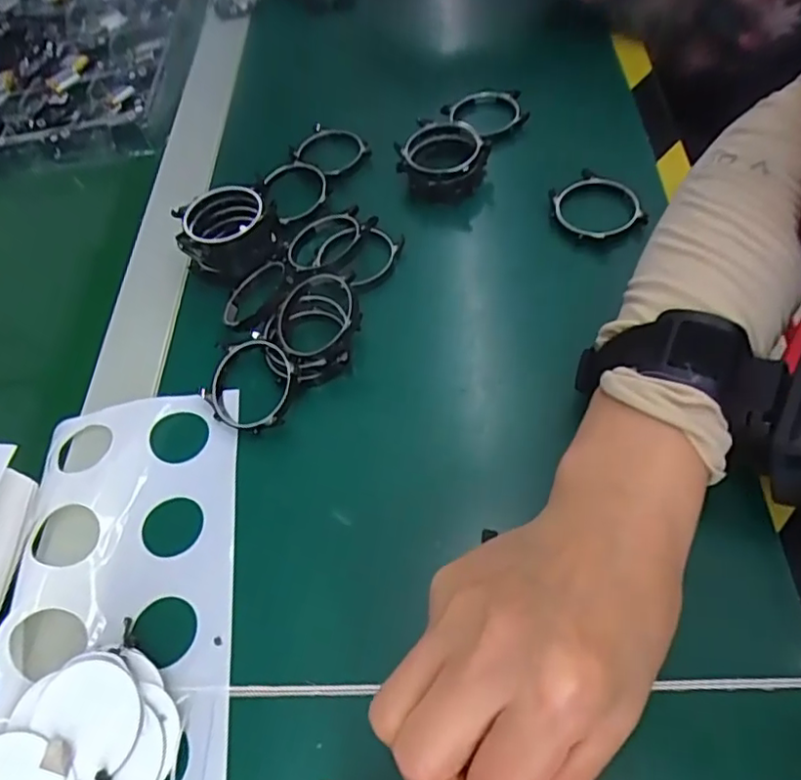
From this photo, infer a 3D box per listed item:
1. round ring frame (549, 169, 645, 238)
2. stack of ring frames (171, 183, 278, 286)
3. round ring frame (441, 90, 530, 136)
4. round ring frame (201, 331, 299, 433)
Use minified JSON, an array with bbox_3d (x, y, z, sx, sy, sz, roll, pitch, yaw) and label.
[{"bbox_3d":[0.110,-0.104,0.342,0.046,0.008,0.048,-5,57,7],"label":"round ring frame"},{"bbox_3d":[-0.096,-0.088,0.351,0.052,0.037,0.044,-10,57,0],"label":"stack of ring frames"},{"bbox_3d":[0.055,-0.180,0.399,0.056,0.013,0.049,5,59,14],"label":"round ring frame"},{"bbox_3d":[-0.074,-0.002,0.304,0.048,0.009,0.046,-5,75,19],"label":"round ring frame"}]

